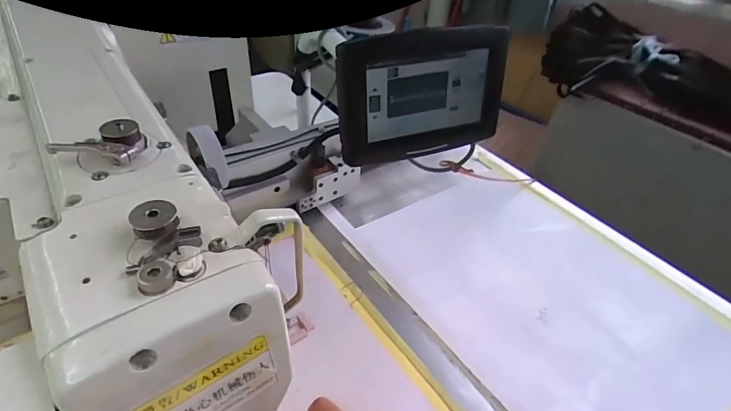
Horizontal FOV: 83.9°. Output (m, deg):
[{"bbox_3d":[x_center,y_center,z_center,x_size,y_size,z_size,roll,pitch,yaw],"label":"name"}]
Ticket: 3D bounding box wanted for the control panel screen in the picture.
[{"bbox_3d":[0.068,-0.125,0.459,0.202,0.134,0.033,-14,45,-21],"label":"control panel screen"}]

